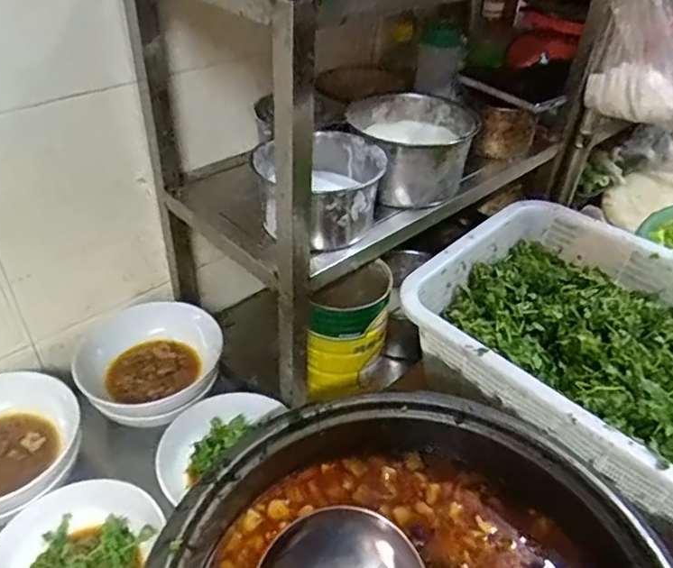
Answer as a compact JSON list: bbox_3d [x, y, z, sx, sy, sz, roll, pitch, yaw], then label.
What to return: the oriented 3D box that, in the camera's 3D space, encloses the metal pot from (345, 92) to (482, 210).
[{"bbox_3d":[0.107,-0.183,0.772,0.158,0.093,0.165,-2,39,-7],"label":"metal pot"}]

